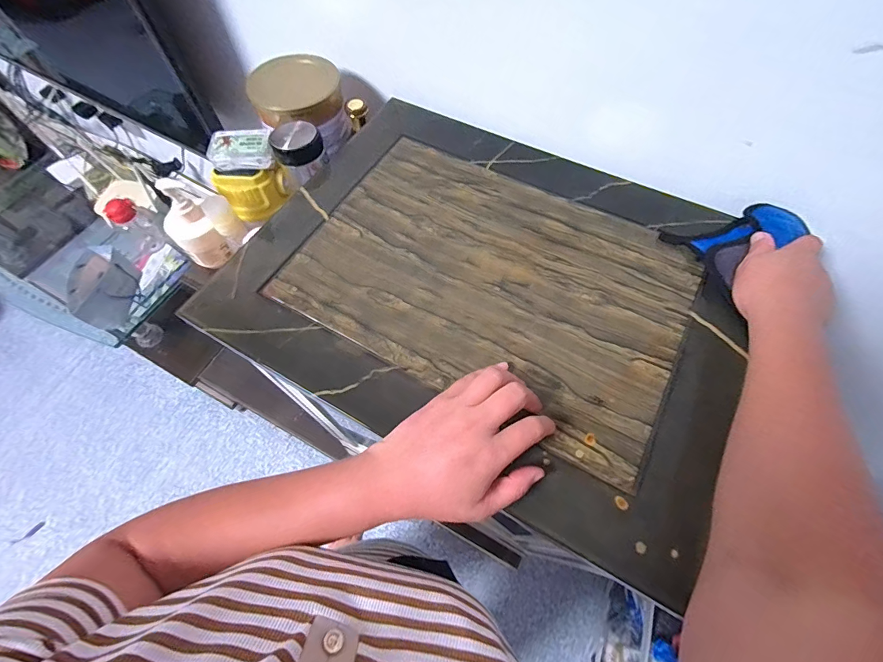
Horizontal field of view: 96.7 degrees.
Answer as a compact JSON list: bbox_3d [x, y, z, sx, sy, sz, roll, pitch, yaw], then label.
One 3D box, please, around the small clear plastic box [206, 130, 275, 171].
[{"bbox_3d":[-0.278,-0.257,0.550,0.085,0.033,0.048,-8,63,-3],"label":"small clear plastic box"}]

